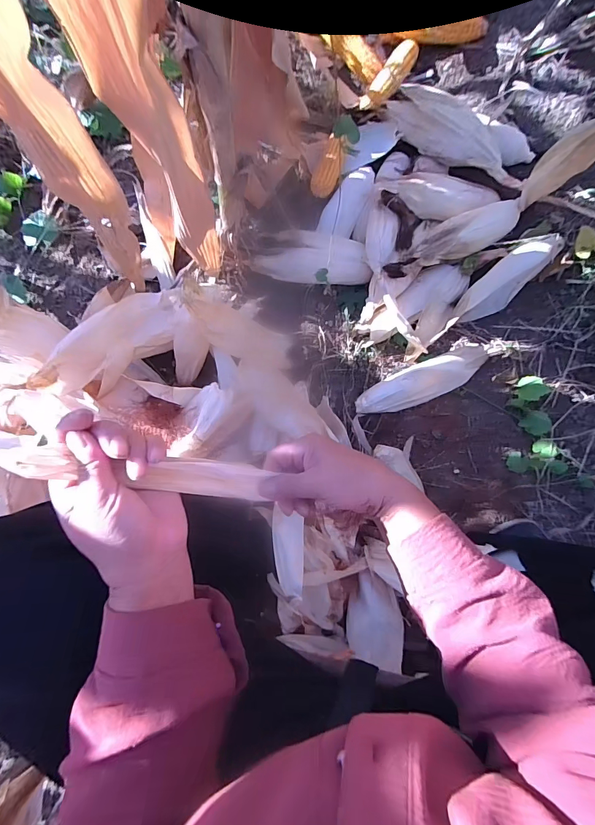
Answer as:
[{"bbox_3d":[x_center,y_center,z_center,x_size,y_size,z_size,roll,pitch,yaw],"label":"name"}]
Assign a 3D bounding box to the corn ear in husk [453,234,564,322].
[{"bbox_3d":[0.368,-0.231,0.652,0.200,0.056,0.066,-39,84,16],"label":"corn ear in husk"}]

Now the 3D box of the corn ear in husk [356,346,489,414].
[{"bbox_3d":[0.225,-0.055,0.675,0.246,0.059,0.071,-23,83,10],"label":"corn ear in husk"}]

